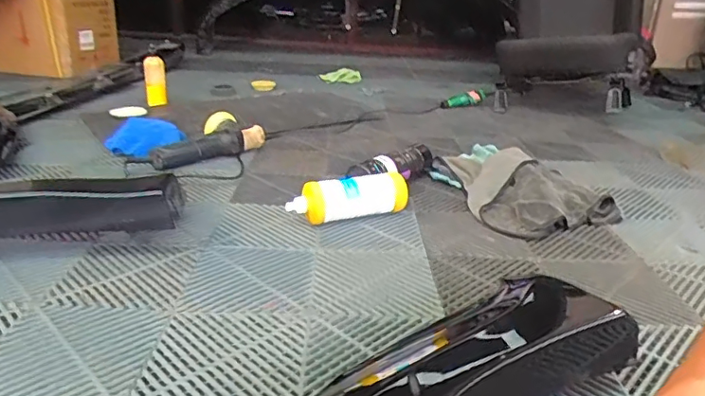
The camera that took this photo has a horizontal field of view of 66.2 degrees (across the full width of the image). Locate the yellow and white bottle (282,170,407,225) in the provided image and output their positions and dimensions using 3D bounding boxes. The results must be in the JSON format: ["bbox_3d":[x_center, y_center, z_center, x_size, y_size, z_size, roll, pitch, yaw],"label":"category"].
[{"bbox_3d":[-0.002,0.001,1.095,0.256,0.081,0.064,-8,25,-25],"label":"yellow and white bottle"}]

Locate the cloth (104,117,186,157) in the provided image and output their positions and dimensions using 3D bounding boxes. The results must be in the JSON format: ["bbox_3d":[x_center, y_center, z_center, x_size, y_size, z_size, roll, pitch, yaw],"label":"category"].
[{"bbox_3d":[-0.556,-0.164,1.455,0.188,0.039,0.332,-6,24,-22],"label":"cloth"}]

